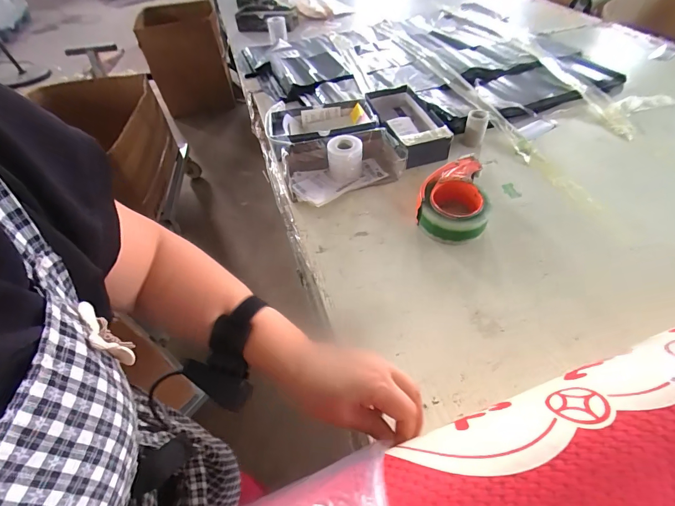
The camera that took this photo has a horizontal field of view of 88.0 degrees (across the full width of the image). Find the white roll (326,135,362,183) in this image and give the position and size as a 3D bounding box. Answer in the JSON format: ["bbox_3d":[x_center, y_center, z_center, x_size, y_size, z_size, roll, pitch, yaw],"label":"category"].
[{"bbox_3d":[0.014,-0.184,0.675,0.064,0.071,0.068,-4,49,2],"label":"white roll"}]

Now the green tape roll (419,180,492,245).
[{"bbox_3d":[0.188,-0.064,0.562,0.099,0.059,0.091,-2,49,3],"label":"green tape roll"}]

